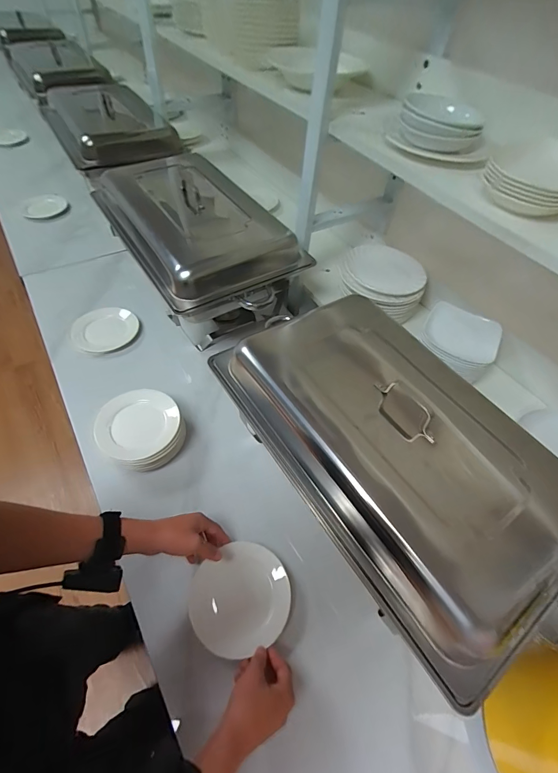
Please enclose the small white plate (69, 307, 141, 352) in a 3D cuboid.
[{"bbox_3d":[-0.450,-0.147,0.904,0.146,0.032,0.155,2,54,-3],"label":"small white plate"}]

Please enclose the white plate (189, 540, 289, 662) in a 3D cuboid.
[{"bbox_3d":[-0.062,0.337,0.557,0.153,0.032,0.143,2,54,-3],"label":"white plate"}]

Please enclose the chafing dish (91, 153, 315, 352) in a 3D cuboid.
[{"bbox_3d":[-0.210,-0.368,0.925,0.340,0.259,0.598,-27,60,-22],"label":"chafing dish"}]

